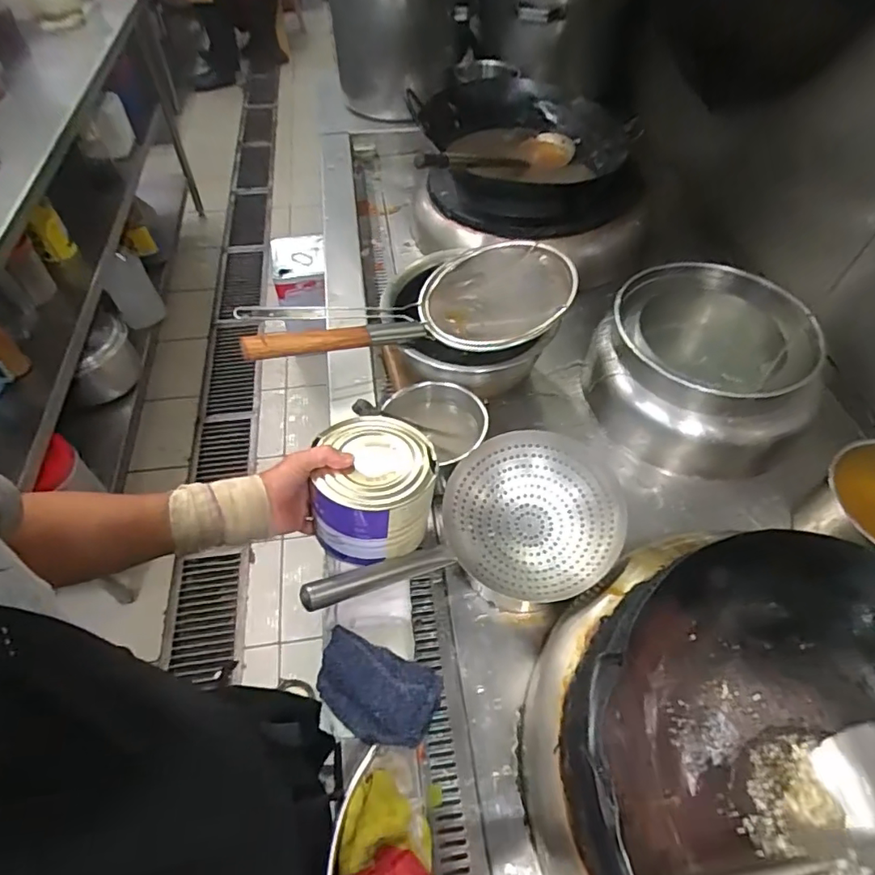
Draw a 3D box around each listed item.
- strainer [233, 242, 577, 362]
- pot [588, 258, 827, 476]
[{"bbox_3d":[-0.029,-0.184,0.828,0.515,0.092,0.241,-24,58,-19],"label":"strainer"},{"bbox_3d":[0.429,-0.115,0.905,0.333,0.210,0.299,25,56,15],"label":"pot"}]

